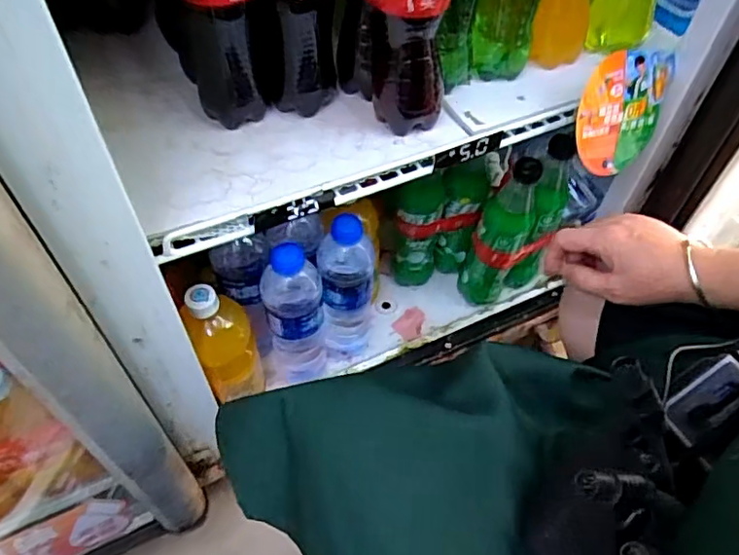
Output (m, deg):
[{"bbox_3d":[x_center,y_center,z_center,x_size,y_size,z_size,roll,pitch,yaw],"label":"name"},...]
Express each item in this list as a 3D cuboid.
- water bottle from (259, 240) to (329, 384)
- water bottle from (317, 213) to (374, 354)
[{"bbox_3d":[-0.084,0.049,0.637,0.064,0.222,0.056,-7,53,-8],"label":"water bottle"},{"bbox_3d":[-0.026,0.017,0.662,0.058,0.230,0.075,1,52,-1],"label":"water bottle"}]

